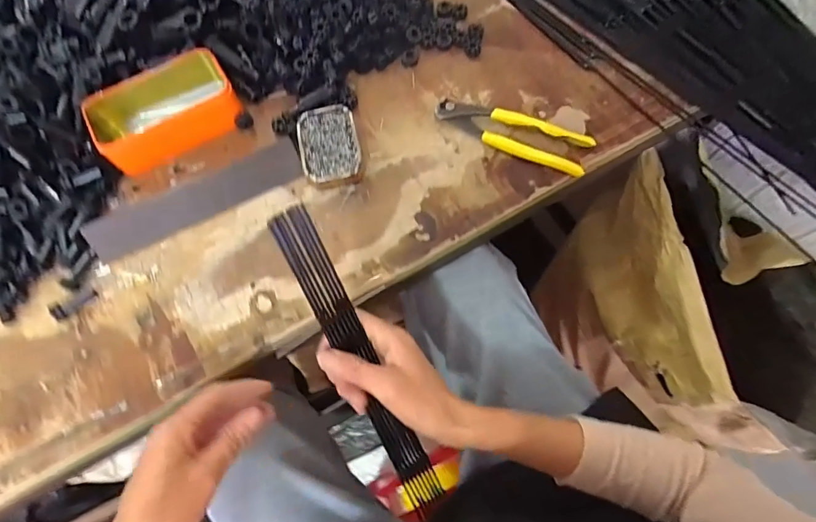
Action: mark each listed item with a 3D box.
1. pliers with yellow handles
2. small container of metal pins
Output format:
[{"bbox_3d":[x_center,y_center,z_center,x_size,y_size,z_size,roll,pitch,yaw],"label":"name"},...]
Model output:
[{"bbox_3d":[0.108,-0.136,0.458,0.163,0.029,0.046,23,71,10],"label":"pliers with yellow handles"},{"bbox_3d":[-0.082,-0.120,0.459,0.061,0.023,0.092,-13,69,-4],"label":"small container of metal pins"}]

